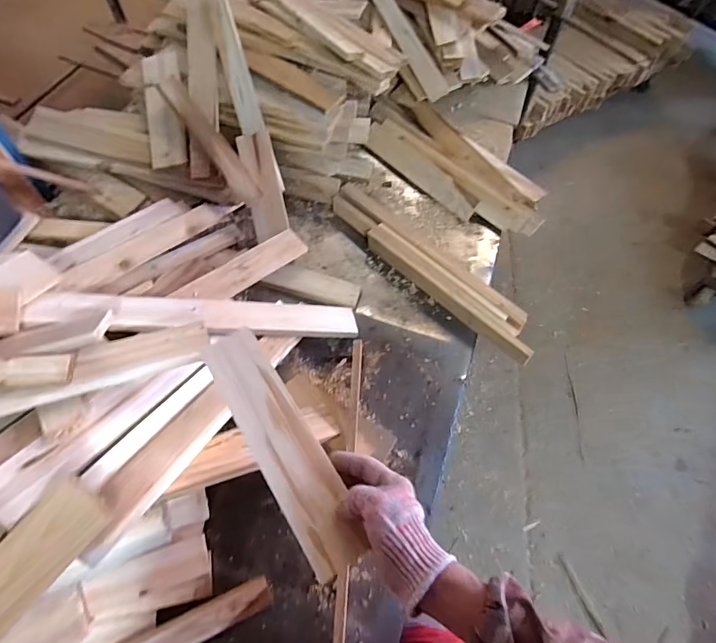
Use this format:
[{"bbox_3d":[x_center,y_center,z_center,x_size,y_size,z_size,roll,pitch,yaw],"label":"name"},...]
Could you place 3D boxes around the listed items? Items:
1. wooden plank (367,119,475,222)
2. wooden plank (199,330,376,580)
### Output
[{"bbox_3d":[0.148,-0.371,1.047,0.073,0.025,0.348,-42,68,7],"label":"wooden plank"},{"bbox_3d":[-0.088,0.132,0.489,0.069,0.013,0.296,-29,67,-13],"label":"wooden plank"}]

